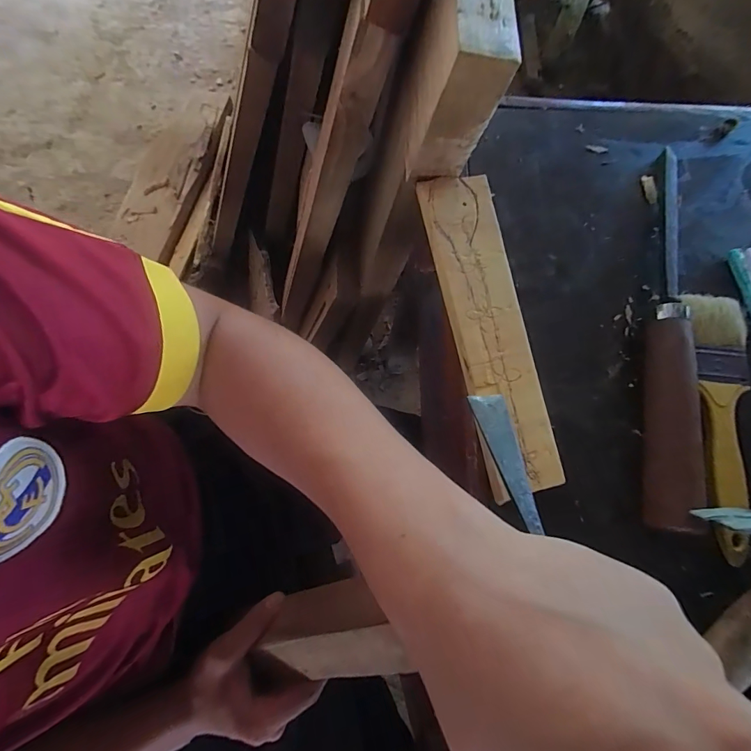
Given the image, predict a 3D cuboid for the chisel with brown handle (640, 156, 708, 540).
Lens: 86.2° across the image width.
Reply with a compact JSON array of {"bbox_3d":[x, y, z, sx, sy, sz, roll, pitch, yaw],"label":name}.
[{"bbox_3d":[0.202,-0.043,0.279,0.028,0.034,0.286,11,75,1],"label":"chisel with brown handle"}]

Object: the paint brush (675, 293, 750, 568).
[{"bbox_3d":[0.231,0.026,0.263,0.053,0.014,0.174,3,75,-1],"label":"paint brush"}]

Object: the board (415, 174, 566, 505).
[{"bbox_3d":[0.076,-0.037,0.283,0.050,0.020,0.228,-9,75,-4],"label":"board"}]

